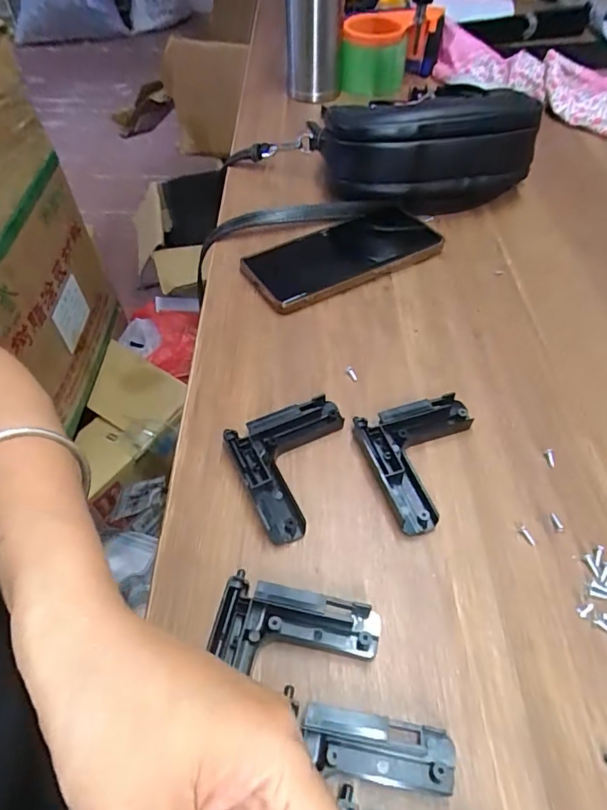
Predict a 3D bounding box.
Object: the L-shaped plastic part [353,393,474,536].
[{"bbox_3d":[0.075,0.032,0.288,0.069,0.016,0.076,-12,51,-9],"label":"L-shaped plastic part"}]

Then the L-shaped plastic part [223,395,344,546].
[{"bbox_3d":[0.000,0.035,0.286,0.070,0.015,0.074,-19,53,-14],"label":"L-shaped plastic part"}]

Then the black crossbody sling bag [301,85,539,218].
[{"bbox_3d":[0.111,-0.231,0.456,0.192,0.095,0.075,1,51,1],"label":"black crossbody sling bag"}]

